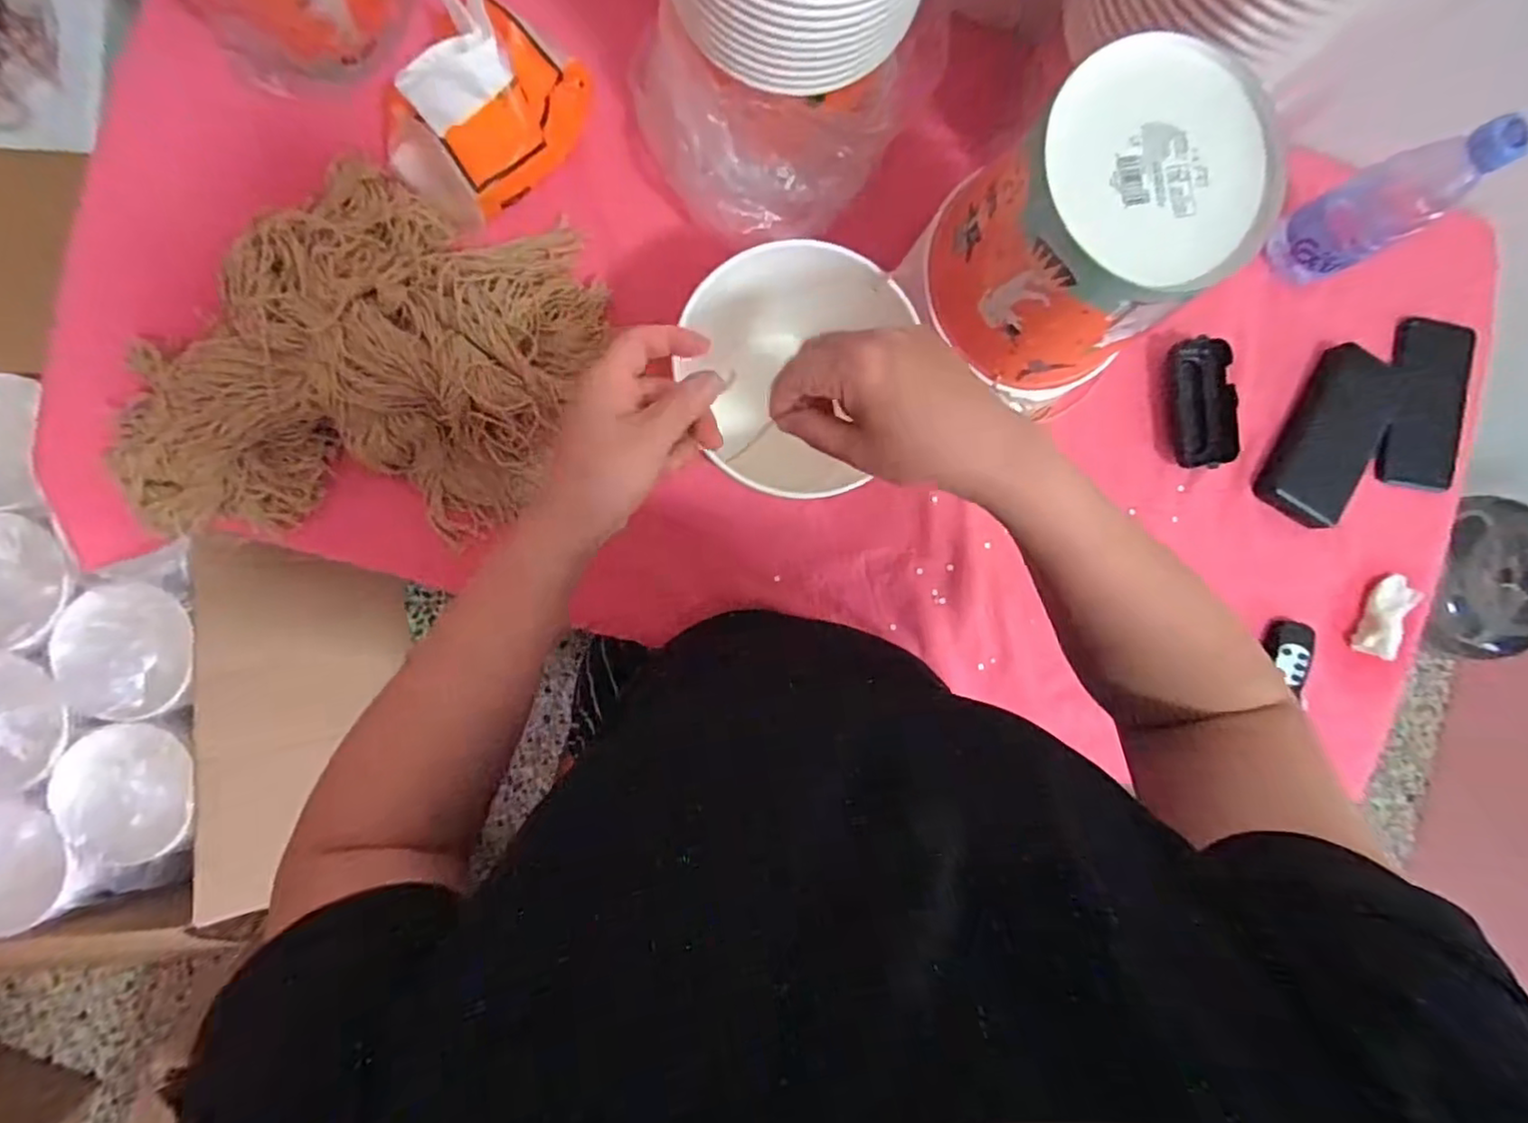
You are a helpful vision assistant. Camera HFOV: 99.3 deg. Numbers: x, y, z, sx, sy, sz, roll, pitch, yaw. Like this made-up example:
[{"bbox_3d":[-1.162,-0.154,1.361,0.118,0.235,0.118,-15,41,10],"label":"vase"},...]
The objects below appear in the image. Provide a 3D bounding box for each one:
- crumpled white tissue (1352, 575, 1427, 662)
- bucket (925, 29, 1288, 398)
[{"bbox_3d":[0.581,0.051,0.606,0.028,0.027,0.077,21,88,-5],"label":"crumpled white tissue"},{"bbox_3d":[0.193,-0.202,0.396,0.136,0.136,0.128,0,90,-5],"label":"bucket"}]

